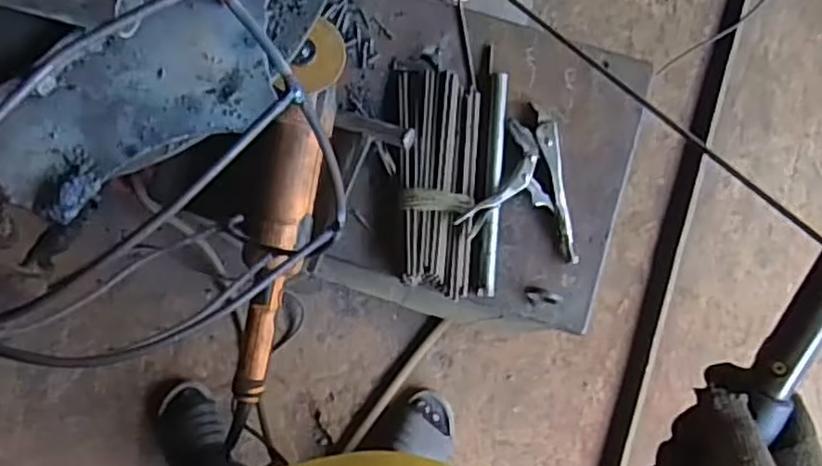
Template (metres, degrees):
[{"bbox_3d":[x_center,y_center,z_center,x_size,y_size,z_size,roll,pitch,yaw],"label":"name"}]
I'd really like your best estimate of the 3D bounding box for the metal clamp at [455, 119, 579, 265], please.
[{"bbox_3d":[0.112,-0.044,0.773,0.121,0.020,0.155,-5,88,-7],"label":"metal clamp"}]

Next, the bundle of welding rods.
[{"bbox_3d":[0.031,-0.058,0.771,0.088,0.037,0.251,0,80,-5],"label":"bundle of welding rods"}]

